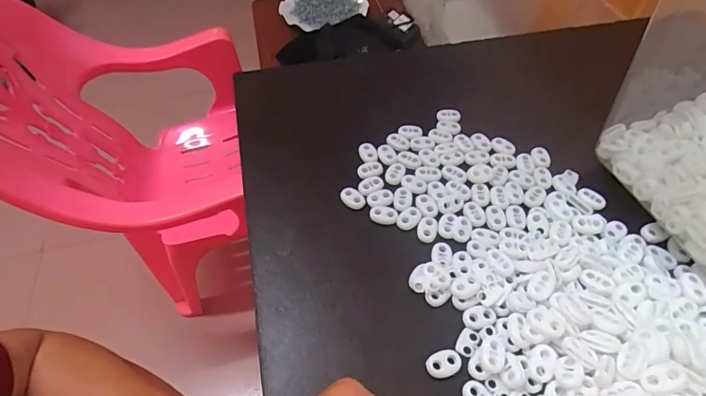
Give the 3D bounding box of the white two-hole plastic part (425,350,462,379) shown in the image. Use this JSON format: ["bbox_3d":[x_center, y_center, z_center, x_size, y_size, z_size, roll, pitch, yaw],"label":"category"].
[{"bbox_3d":[0.058,0.105,0.261,0.023,0.004,0.015,-13,55,-5],"label":"white two-hole plastic part"}]

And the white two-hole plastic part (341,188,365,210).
[{"bbox_3d":[0.000,0.000,0.340,0.022,0.006,0.015,32,63,24],"label":"white two-hole plastic part"}]

